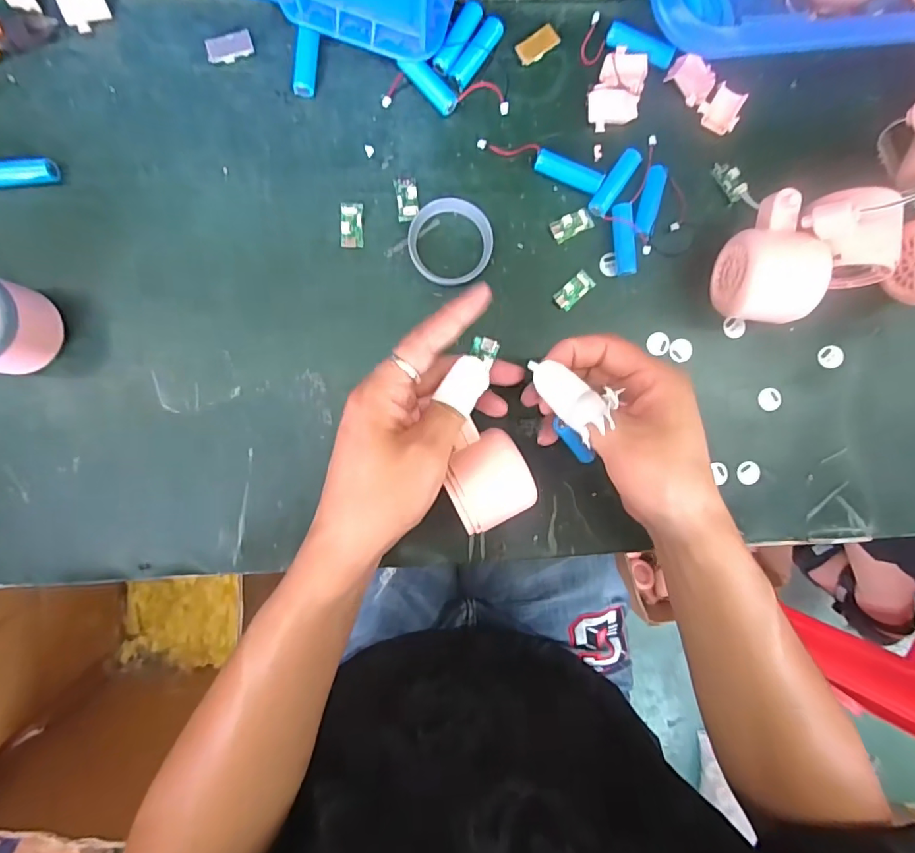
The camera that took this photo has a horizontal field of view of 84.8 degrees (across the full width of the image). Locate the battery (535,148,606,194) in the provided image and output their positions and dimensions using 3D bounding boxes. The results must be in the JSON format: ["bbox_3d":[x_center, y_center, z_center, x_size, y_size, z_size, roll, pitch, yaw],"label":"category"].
[{"bbox_3d":[0.079,-0.181,0.358,0.049,0.010,0.015,23,90,-4],"label":"battery"}]

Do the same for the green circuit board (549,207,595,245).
[{"bbox_3d":[0.082,-0.144,0.359,0.030,0.004,0.016,-27,93,-3],"label":"green circuit board"}]

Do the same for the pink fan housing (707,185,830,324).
[{"bbox_3d":[0.212,-0.113,0.346,0.051,0.054,0.078,2,91,-4],"label":"pink fan housing"}]

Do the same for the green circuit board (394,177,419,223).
[{"bbox_3d":[-0.035,-0.160,0.351,0.015,0.004,0.029,-6,92,-3],"label":"green circuit board"}]

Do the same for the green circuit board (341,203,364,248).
[{"bbox_3d":[-0.073,-0.141,0.349,0.015,0.004,0.031,-1,91,-4],"label":"green circuit board"}]

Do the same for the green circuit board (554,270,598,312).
[{"bbox_3d":[0.085,-0.098,0.361,0.031,0.004,0.015,-42,93,-2],"label":"green circuit board"}]

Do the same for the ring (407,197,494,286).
[{"bbox_3d":[-0.005,-0.130,0.351,0.058,0.010,0.057,0,91,-4],"label":"ring"}]

